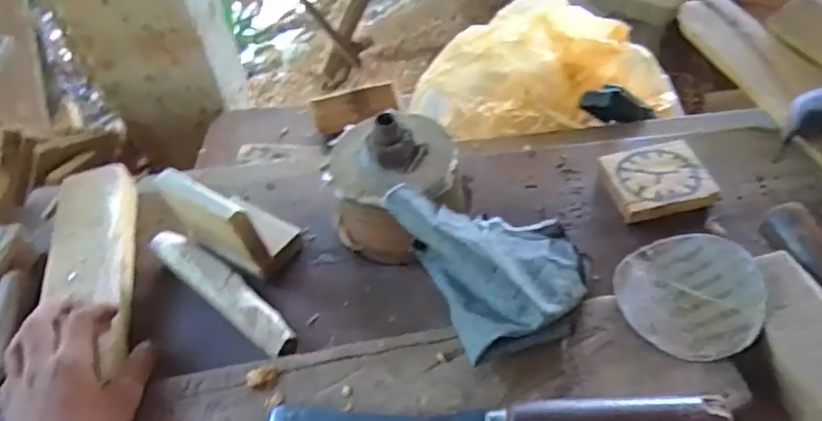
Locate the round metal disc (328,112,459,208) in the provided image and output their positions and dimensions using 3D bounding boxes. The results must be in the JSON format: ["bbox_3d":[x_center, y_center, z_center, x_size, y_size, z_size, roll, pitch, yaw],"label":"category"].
[{"bbox_3d":[-0.016,-0.050,0.458,0.096,0.038,0.092,-3,49,4],"label":"round metal disc"}]

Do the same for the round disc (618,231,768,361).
[{"bbox_3d":[0.184,0.054,0.400,0.083,0.015,0.092,-37,47,-5],"label":"round disc"}]

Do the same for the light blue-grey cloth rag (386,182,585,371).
[{"bbox_3d":[0.069,0.031,0.429,0.123,0.071,0.126,-24,51,-13],"label":"light blue-grey cloth rag"}]

